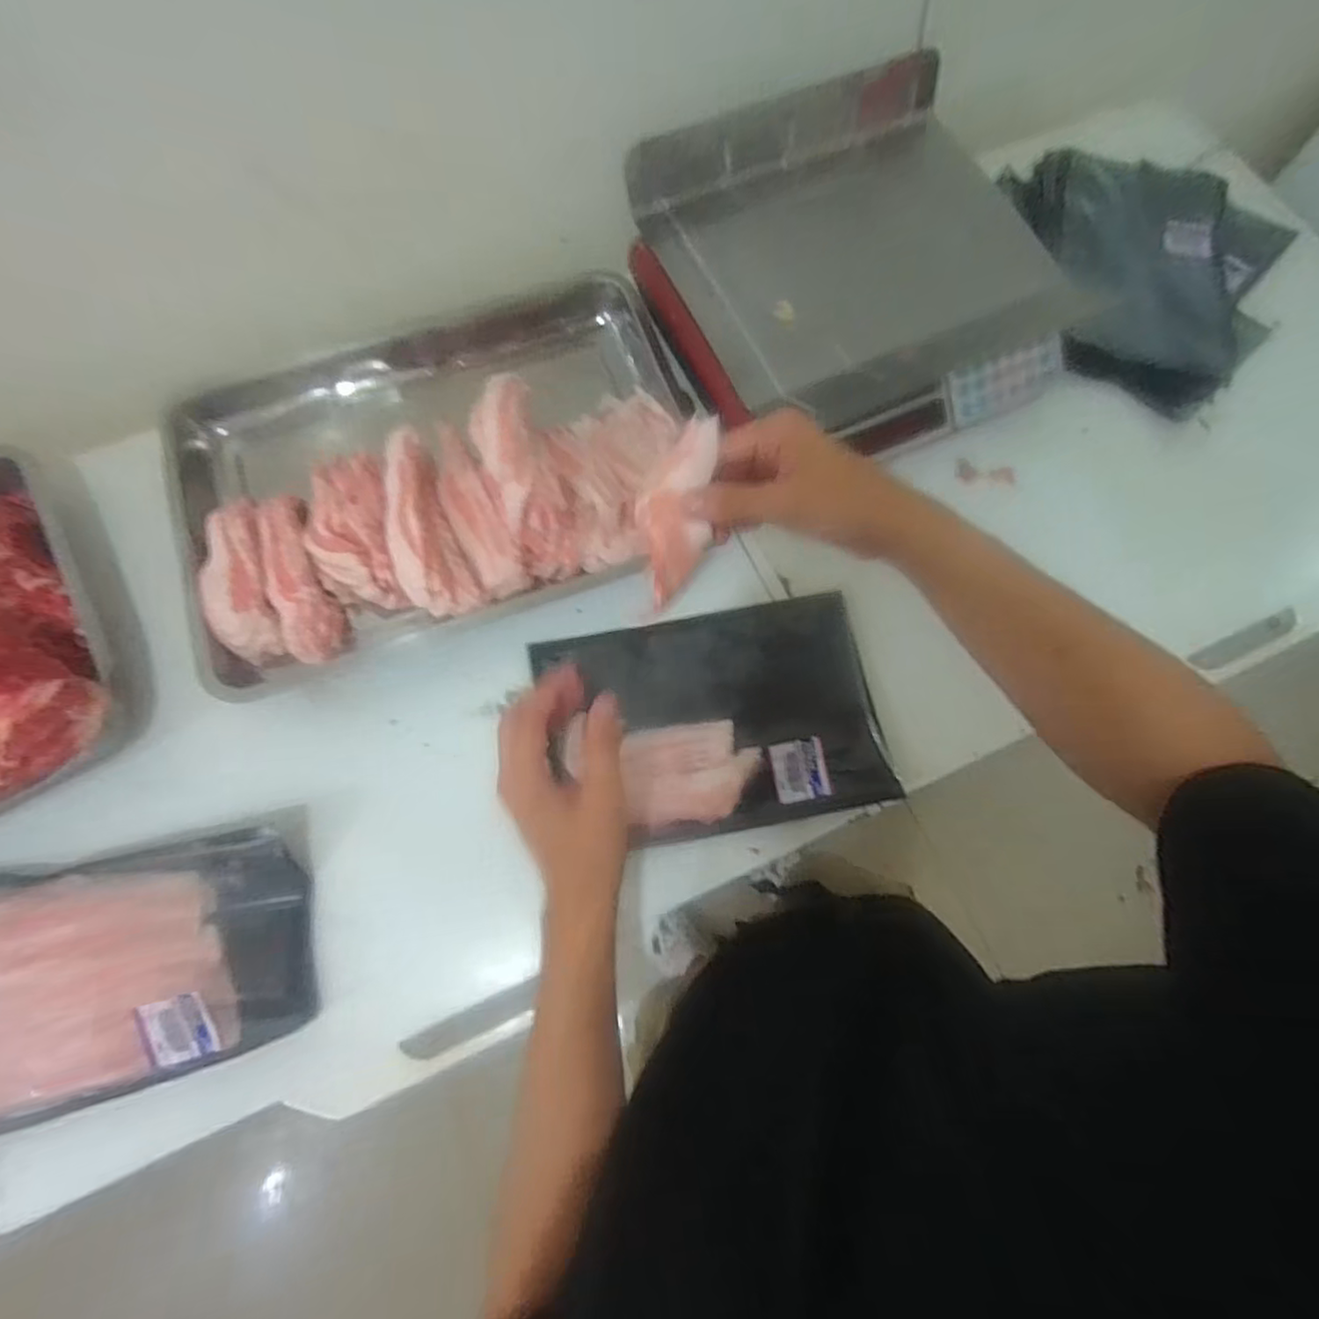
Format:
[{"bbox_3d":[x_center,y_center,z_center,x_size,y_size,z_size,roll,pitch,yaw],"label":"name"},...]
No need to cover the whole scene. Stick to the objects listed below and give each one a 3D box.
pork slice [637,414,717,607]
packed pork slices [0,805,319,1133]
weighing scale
[{"bbox_3d":[0.010,-0.089,0.412,0.046,0.009,0.115,-3,114,-11],"label":"pork slice"},{"bbox_3d":[-0.432,0.243,0.518,0.295,0.043,0.186,-11,71,-4],"label":"packed pork slices"},{"bbox_3d":[0.194,-0.376,0.659,0.362,0.144,0.331,-23,73,-8],"label":"weighing scale"}]

